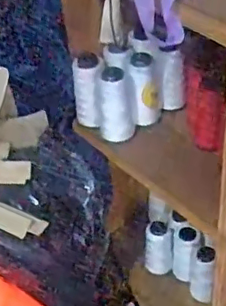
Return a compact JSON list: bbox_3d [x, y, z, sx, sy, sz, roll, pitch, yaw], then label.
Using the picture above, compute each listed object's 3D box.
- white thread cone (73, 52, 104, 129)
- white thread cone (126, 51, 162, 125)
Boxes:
[{"bbox_3d":[-0.035,-0.087,0.843,0.048,0.117,0.047,-7,41,-2],"label":"white thread cone"},{"bbox_3d":[0.047,-0.097,0.844,0.046,0.110,0.055,0,41,6],"label":"white thread cone"}]

